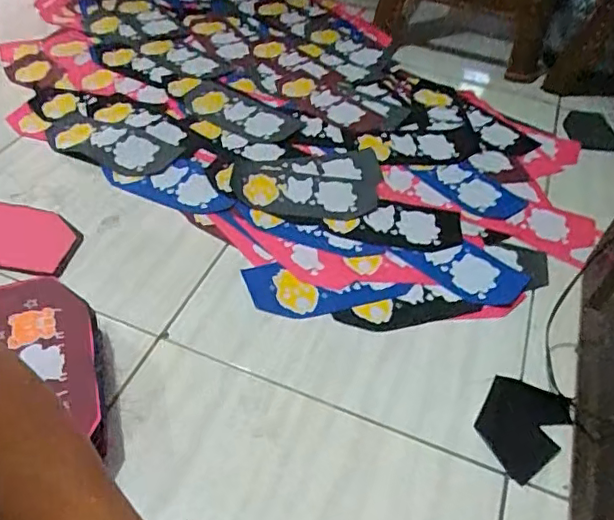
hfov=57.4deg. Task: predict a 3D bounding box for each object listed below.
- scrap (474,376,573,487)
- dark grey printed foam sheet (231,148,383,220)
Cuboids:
[{"bbox_3d":[0.231,0.177,0.607,0.084,0.010,0.116,31,51,22],"label":"scrap"},{"bbox_3d":[0.007,-0.115,0.858,0.229,0.012,0.150,-6,47,-11],"label":"dark grey printed foam sheet"}]

